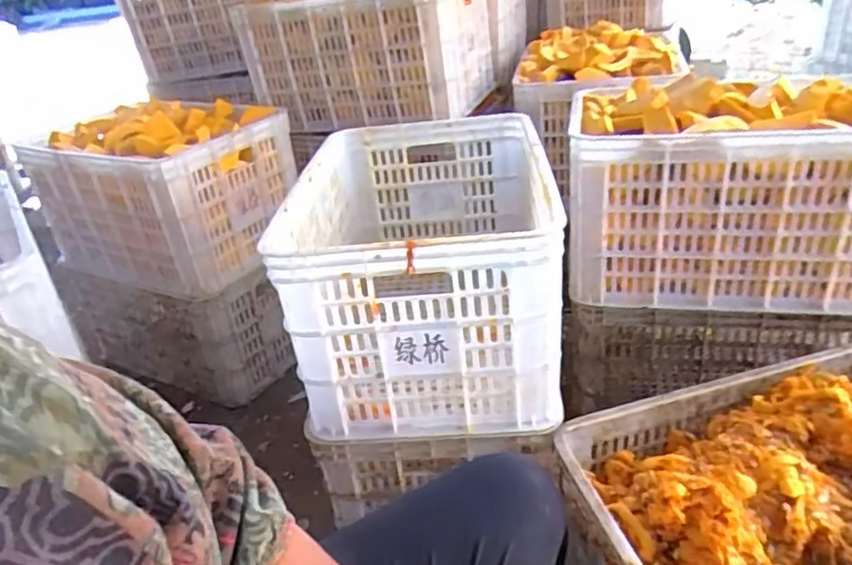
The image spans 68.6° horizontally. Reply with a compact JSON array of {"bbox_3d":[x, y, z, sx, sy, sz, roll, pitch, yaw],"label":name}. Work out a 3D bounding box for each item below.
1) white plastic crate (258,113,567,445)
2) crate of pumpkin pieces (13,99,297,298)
[{"bbox_3d":[0.008,-0.042,0.983,0.348,0.295,0.514,-4,30,6],"label":"white plastic crate"},{"bbox_3d":[-0.558,-0.198,1.350,0.467,0.308,0.327,11,34,26],"label":"crate of pumpkin pieces"}]

